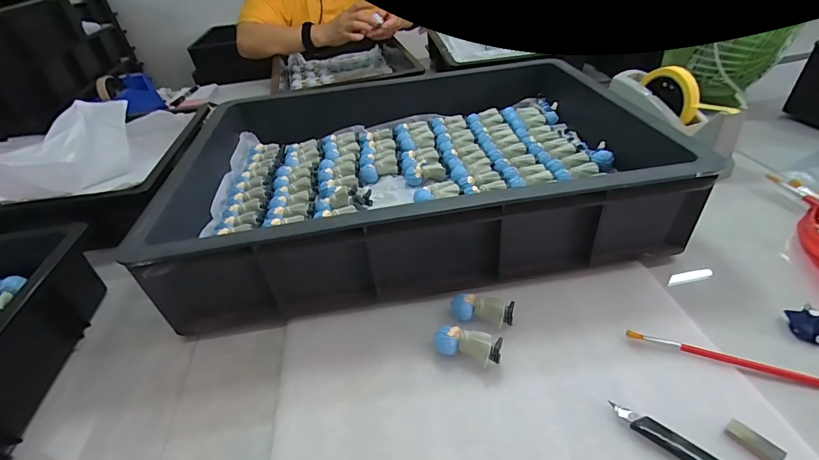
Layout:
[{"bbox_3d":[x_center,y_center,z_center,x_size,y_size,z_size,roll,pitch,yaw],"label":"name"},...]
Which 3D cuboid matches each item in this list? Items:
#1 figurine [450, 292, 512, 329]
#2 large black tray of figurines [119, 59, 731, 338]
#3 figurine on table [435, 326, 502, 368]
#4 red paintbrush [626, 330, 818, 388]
[{"bbox_3d":[0.073,0.081,0.395,0.060,0.031,0.022,14,43,23],"label":"figurine"},{"bbox_3d":[0.003,-0.097,0.541,0.570,0.120,0.392,-9,41,-2],"label":"large black tray of figurines"},{"bbox_3d":[0.054,0.111,0.364,0.059,0.031,0.024,9,42,18],"label":"figurine on table"},{"bbox_3d":[0.285,0.115,0.345,0.164,0.011,0.013,10,44,19],"label":"red paintbrush"}]

